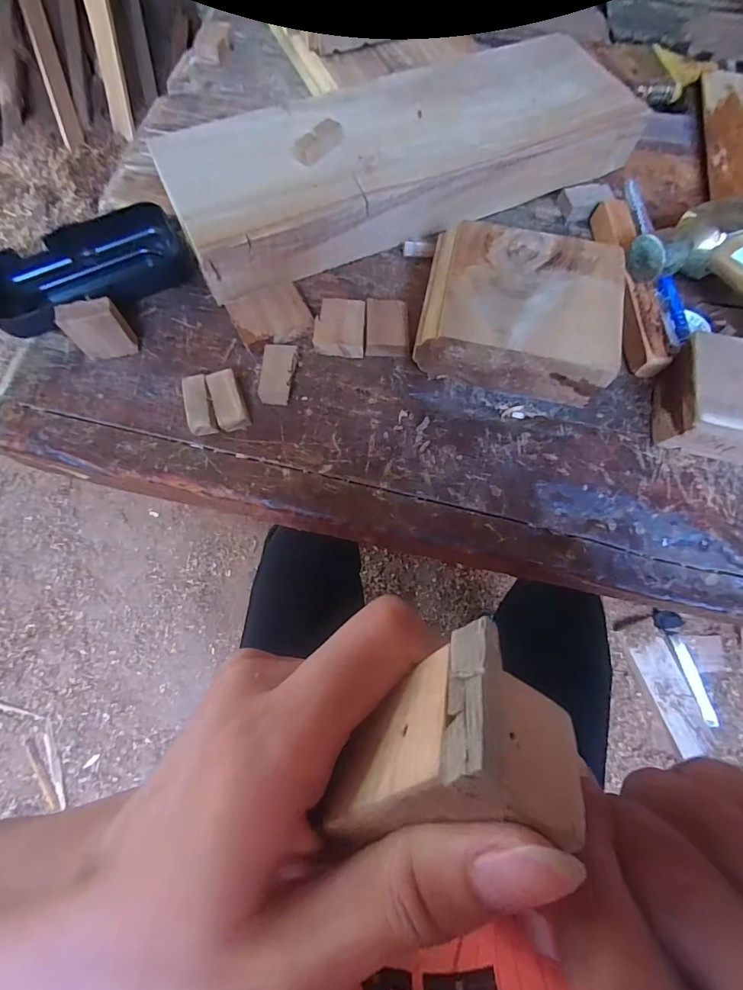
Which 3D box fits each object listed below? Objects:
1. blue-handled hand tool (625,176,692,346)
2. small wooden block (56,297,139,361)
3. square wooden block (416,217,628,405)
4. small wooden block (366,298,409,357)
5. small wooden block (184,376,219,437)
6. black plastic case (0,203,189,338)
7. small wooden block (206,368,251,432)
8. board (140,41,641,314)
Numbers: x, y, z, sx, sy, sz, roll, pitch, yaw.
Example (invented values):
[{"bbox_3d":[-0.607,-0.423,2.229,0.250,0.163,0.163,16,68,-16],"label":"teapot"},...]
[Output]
[{"bbox_3d":[0.180,-0.152,0.283,0.012,0.006,0.134,0,71,-1],"label":"blue-handled hand tool"},{"bbox_3d":[-0.150,-0.090,0.244,0.029,0.036,0.011,-19,72,-8],"label":"small wooden block"},{"bbox_3d":[0.084,-0.107,0.256,0.103,0.034,0.086,13,71,3],"label":"square wooden block"},{"bbox_3d":[0.010,-0.100,0.267,0.025,0.008,0.037,1,71,-1],"label":"small wooden block"},{"bbox_3d":[-0.095,-0.049,0.244,0.013,0.010,0.031,-15,72,-6],"label":"small wooden block"},{"bbox_3d":[-0.172,-0.137,0.270,0.112,0.026,0.043,-28,74,-10],"label":"black plastic case"},{"bbox_3d":[-0.079,-0.052,0.248,0.016,0.013,0.033,-19,72,-8],"label":"small wooden block"},{"bbox_3d":[0.026,-0.228,0.297,0.316,0.041,0.115,-25,73,-9],"label":"board"}]

